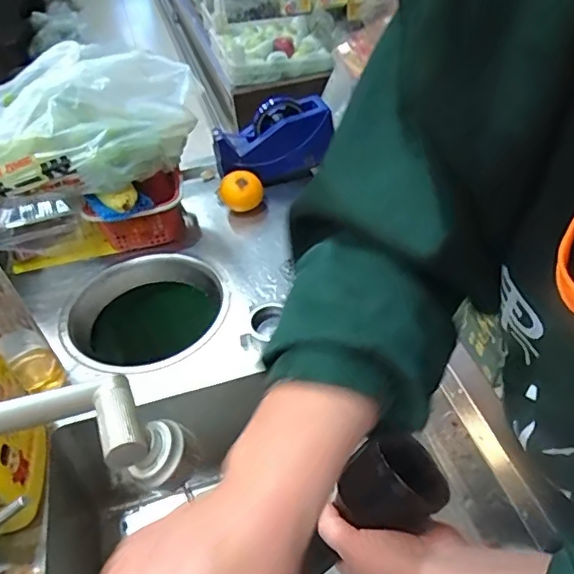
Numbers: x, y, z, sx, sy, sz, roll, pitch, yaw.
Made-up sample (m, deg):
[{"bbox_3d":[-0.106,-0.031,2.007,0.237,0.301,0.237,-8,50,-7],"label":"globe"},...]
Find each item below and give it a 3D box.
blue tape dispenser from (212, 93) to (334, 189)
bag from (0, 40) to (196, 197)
[{"bbox_3d":[-0.022,-0.242,0.928,0.197,0.114,0.057,-18,44,-12],"label":"blue tape dispenser"},{"bbox_3d":[-0.295,-0.234,0.772,0.337,0.149,0.208,-9,43,-3],"label":"bag"}]

